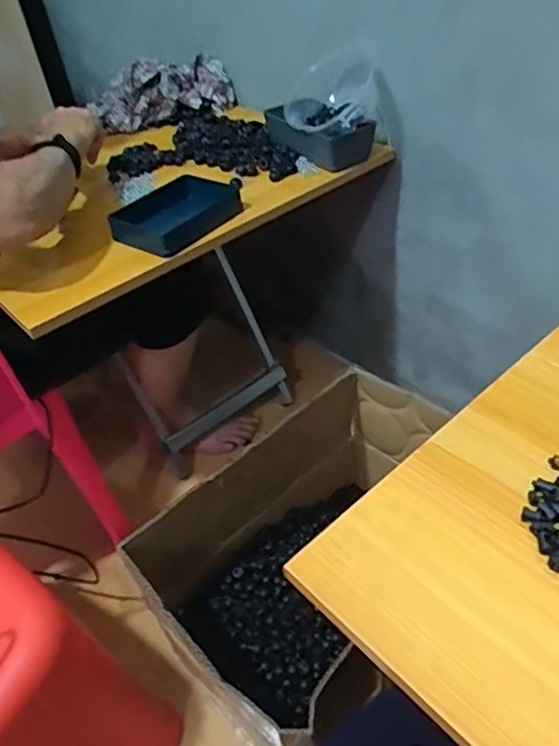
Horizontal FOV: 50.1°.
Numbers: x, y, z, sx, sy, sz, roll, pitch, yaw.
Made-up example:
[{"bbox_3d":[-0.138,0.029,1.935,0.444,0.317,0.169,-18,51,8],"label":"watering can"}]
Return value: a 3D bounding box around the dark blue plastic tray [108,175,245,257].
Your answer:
[{"bbox_3d":[-0.130,-0.211,0.779,0.116,0.030,0.171,23,50,29],"label":"dark blue plastic tray"}]

